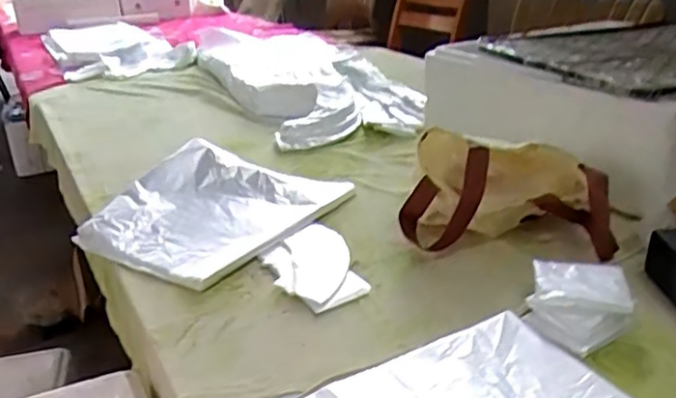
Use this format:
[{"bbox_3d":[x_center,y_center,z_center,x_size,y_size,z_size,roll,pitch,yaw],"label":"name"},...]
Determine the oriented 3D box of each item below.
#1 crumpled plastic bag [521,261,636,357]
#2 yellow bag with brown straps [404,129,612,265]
[{"bbox_3d":[0.233,0.099,0.618,0.091,0.039,0.111,8,25,21],"label":"crumpled plastic bag"},{"bbox_3d":[0.194,-0.013,0.754,0.225,0.114,0.116,0,24,3],"label":"yellow bag with brown straps"}]

